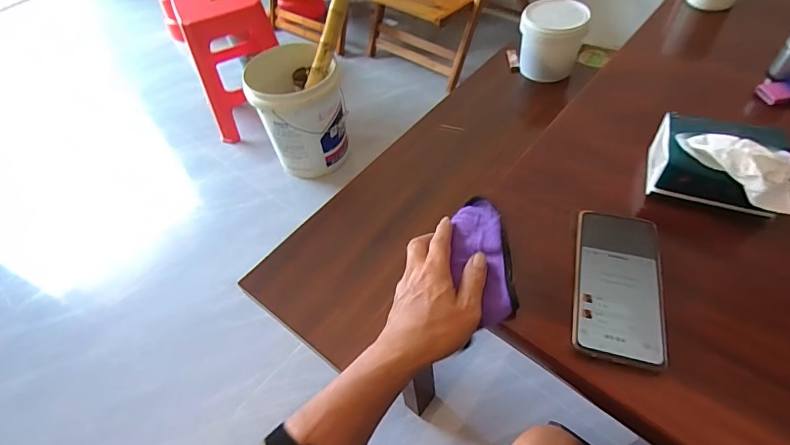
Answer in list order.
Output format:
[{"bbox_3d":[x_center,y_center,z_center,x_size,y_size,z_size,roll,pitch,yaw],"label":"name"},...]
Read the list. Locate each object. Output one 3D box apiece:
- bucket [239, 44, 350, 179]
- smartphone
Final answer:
[{"bbox_3d":[-0.325,-0.375,1.530,0.288,0.410,0.288,-3,52,3],"label":"bucket"},{"bbox_3d":[0.220,0.057,0.418,0.078,0.007,0.165,11,54,14],"label":"smartphone"}]

